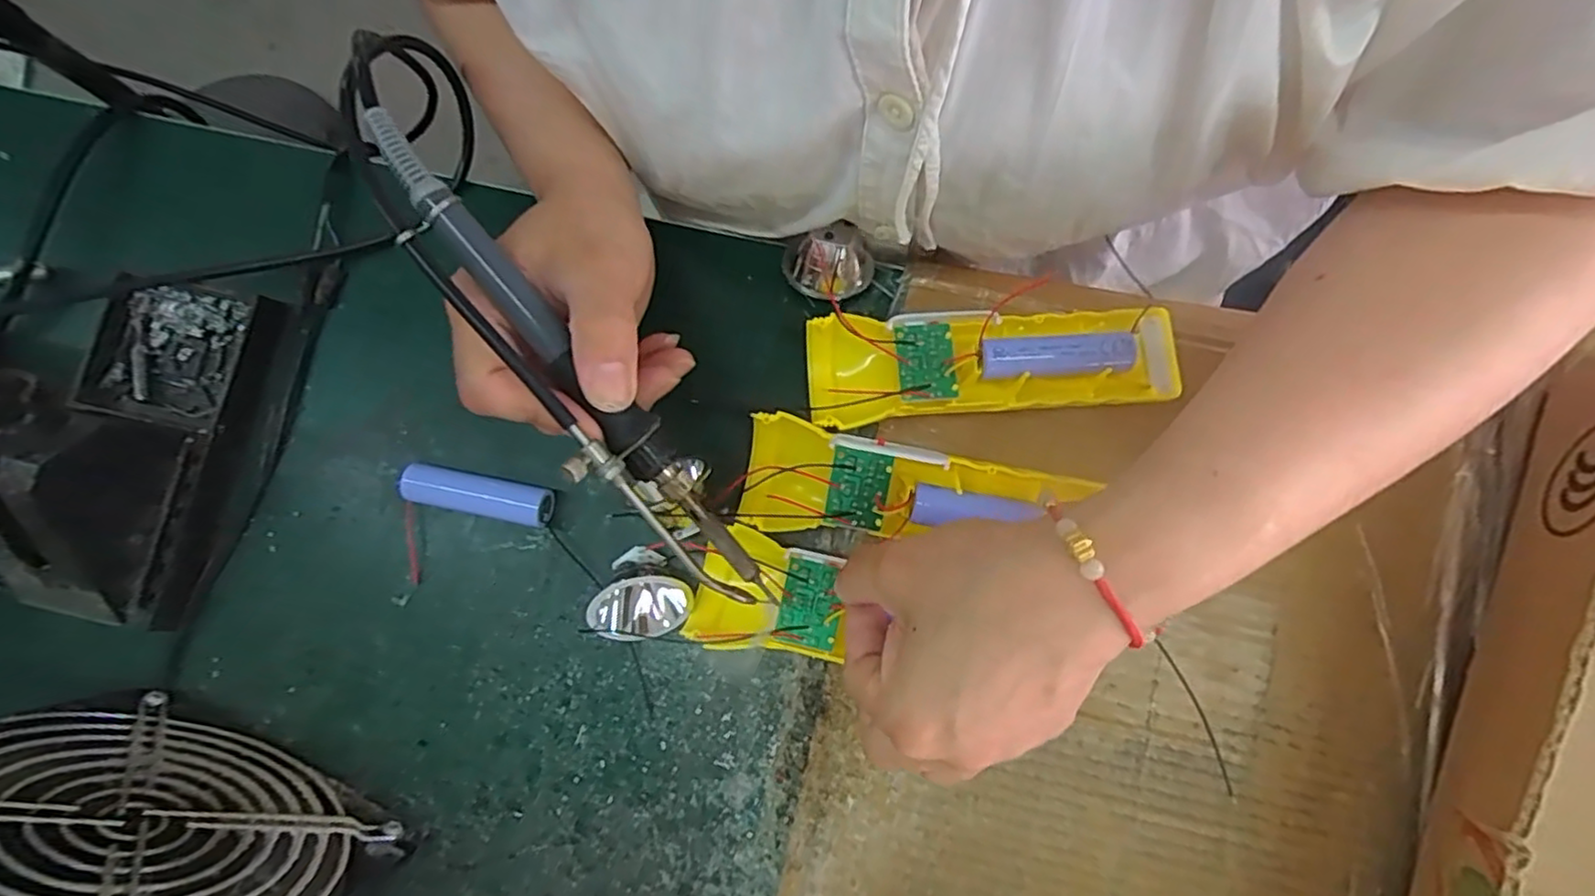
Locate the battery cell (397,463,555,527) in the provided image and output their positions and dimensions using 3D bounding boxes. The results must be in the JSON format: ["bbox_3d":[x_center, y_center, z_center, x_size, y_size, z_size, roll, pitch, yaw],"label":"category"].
[{"bbox_3d":[-0.144,0.021,0.304,0.062,0.021,0.017,10,79,2],"label":"battery cell"}]

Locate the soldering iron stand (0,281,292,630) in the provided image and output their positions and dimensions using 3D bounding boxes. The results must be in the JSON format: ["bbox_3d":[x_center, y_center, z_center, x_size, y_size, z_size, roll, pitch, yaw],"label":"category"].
[{"bbox_3d":[-0.282,-0.006,0.276,0.070,0.078,0.148,8,79,2],"label":"soldering iron stand"}]

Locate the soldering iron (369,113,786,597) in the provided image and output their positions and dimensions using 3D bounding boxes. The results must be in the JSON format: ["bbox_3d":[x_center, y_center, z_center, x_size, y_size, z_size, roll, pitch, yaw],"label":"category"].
[{"bbox_3d":[-0.079,-0.021,0.230,0.026,0.021,0.199,-39,101,-7],"label":"soldering iron"}]

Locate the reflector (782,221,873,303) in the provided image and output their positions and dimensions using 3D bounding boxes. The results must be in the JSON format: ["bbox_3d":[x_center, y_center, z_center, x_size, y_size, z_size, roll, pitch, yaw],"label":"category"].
[{"bbox_3d":[0.014,-0.086,0.316,0.041,0.034,0.024,5,79,1],"label":"reflector"}]

